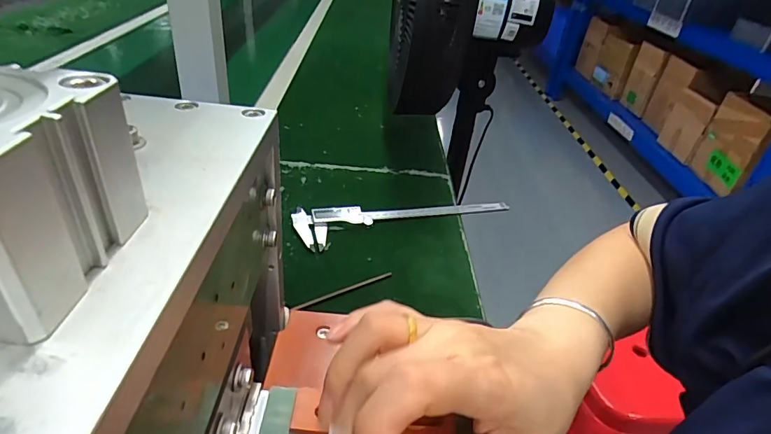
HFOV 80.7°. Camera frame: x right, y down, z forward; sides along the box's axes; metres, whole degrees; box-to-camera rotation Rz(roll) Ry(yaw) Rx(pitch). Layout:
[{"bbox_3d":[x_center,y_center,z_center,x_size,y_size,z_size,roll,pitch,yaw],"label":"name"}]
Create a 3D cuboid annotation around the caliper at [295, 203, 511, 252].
[{"bbox_3d":[0.031,-0.005,0.581,0.291,0.017,0.065,-8,38,-21],"label":"caliper"}]

